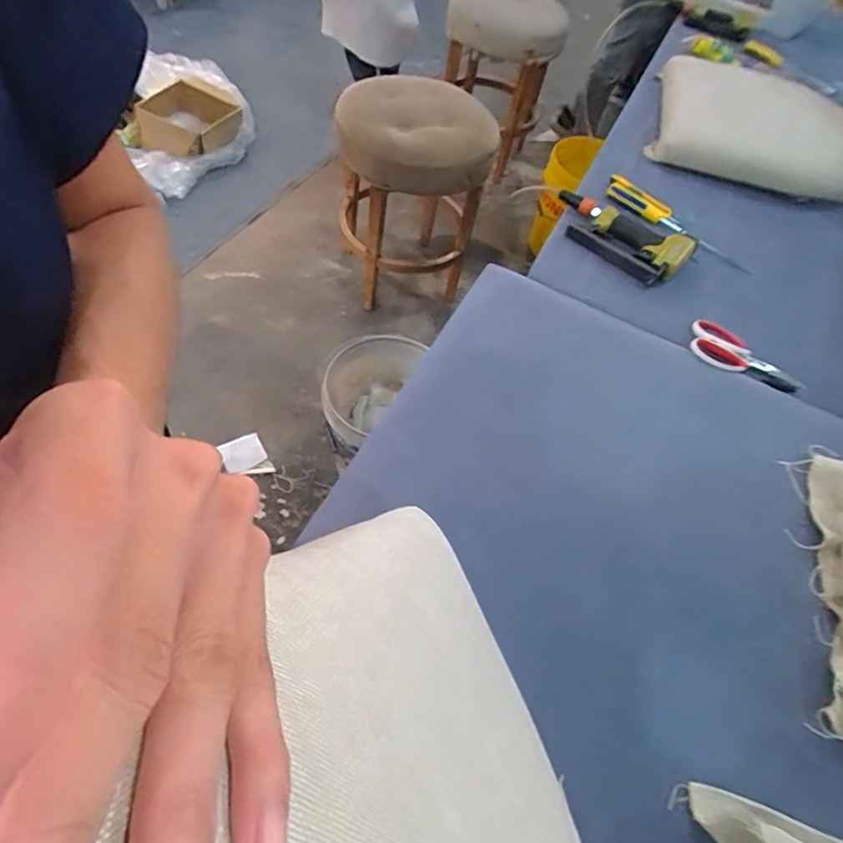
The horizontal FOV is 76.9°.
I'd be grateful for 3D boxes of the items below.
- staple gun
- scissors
[{"bbox_3d":[0.334,-0.333,0.908,0.117,0.047,0.250,-37,67,-24],"label":"staple gun"},{"bbox_3d":[0.478,-0.090,0.793,0.168,0.019,0.073,40,60,16],"label":"scissors"}]

